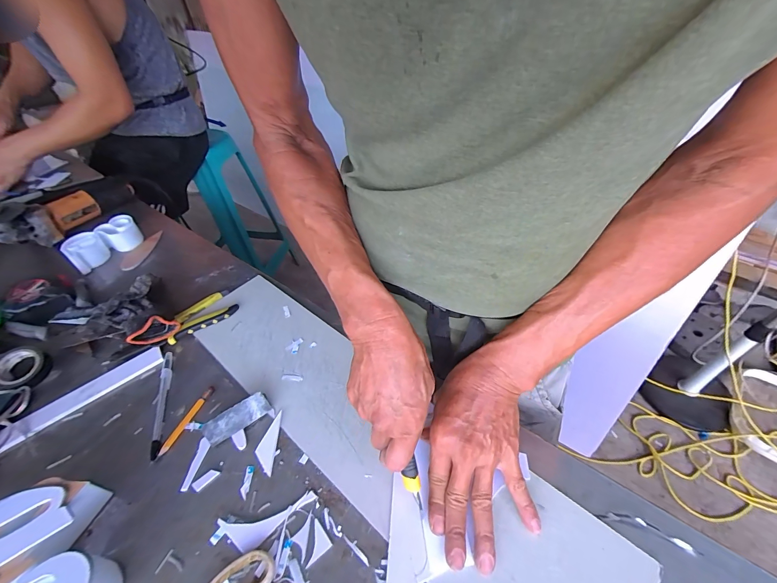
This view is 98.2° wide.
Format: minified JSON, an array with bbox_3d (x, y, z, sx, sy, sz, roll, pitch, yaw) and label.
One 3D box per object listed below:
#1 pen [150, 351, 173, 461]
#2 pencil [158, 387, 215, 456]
[{"bbox_3d":[-0.288,0.137,0.427,0.013,0.008,0.149,-15,46,-10],"label":"pen"},{"bbox_3d":[-0.244,0.154,0.408,0.010,0.007,0.087,12,47,15],"label":"pencil"}]

